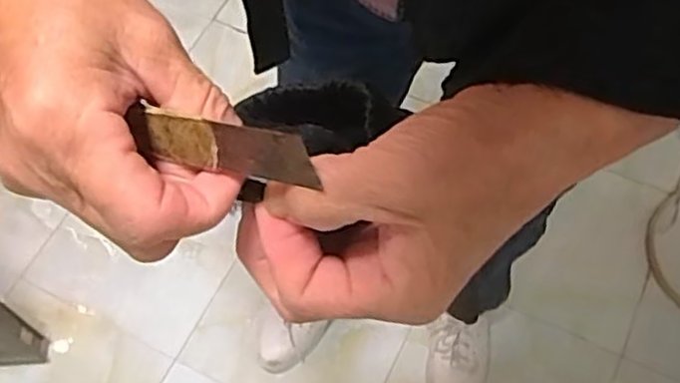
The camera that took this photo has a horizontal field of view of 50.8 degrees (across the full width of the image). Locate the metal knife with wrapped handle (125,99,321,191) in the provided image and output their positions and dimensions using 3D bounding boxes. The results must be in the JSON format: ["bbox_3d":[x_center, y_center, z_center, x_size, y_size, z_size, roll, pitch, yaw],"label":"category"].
[{"bbox_3d":[-0.037,-0.014,0.218,0.062,0.018,0.004,10,39,25],"label":"metal knife with wrapped handle"}]

